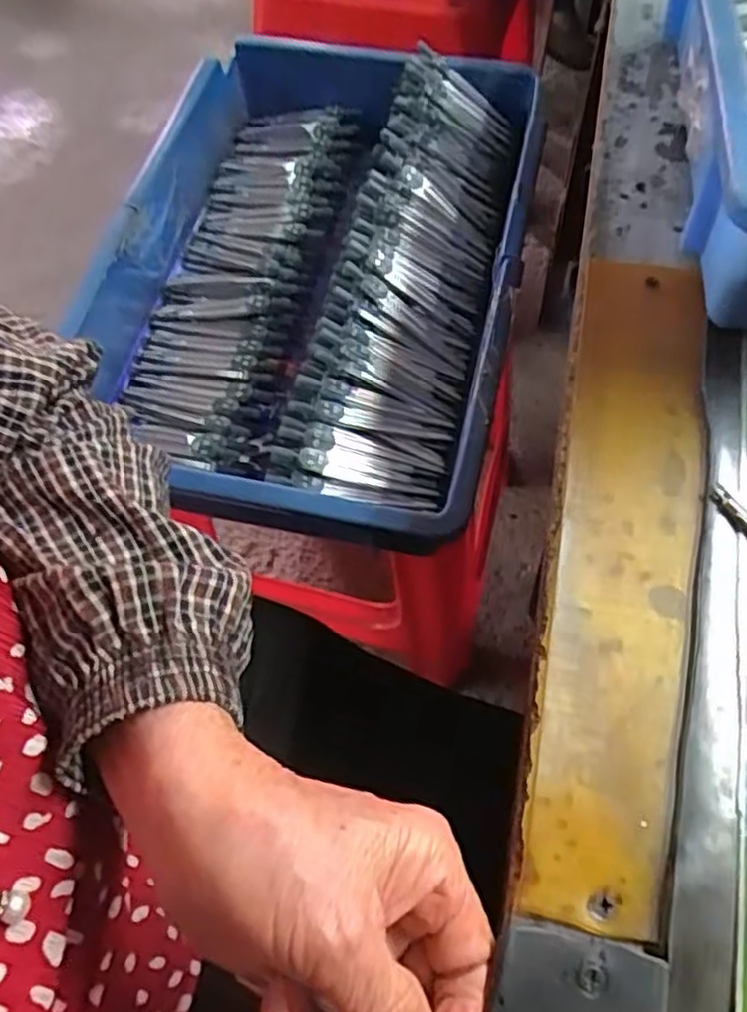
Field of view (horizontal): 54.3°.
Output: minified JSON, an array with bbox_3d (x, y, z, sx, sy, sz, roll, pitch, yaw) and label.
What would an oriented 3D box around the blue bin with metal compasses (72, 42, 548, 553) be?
[{"bbox_3d":[-0.041,-0.181,0.543,0.286,0.069,0.432,10,64,9],"label":"blue bin with metal compasses"}]

